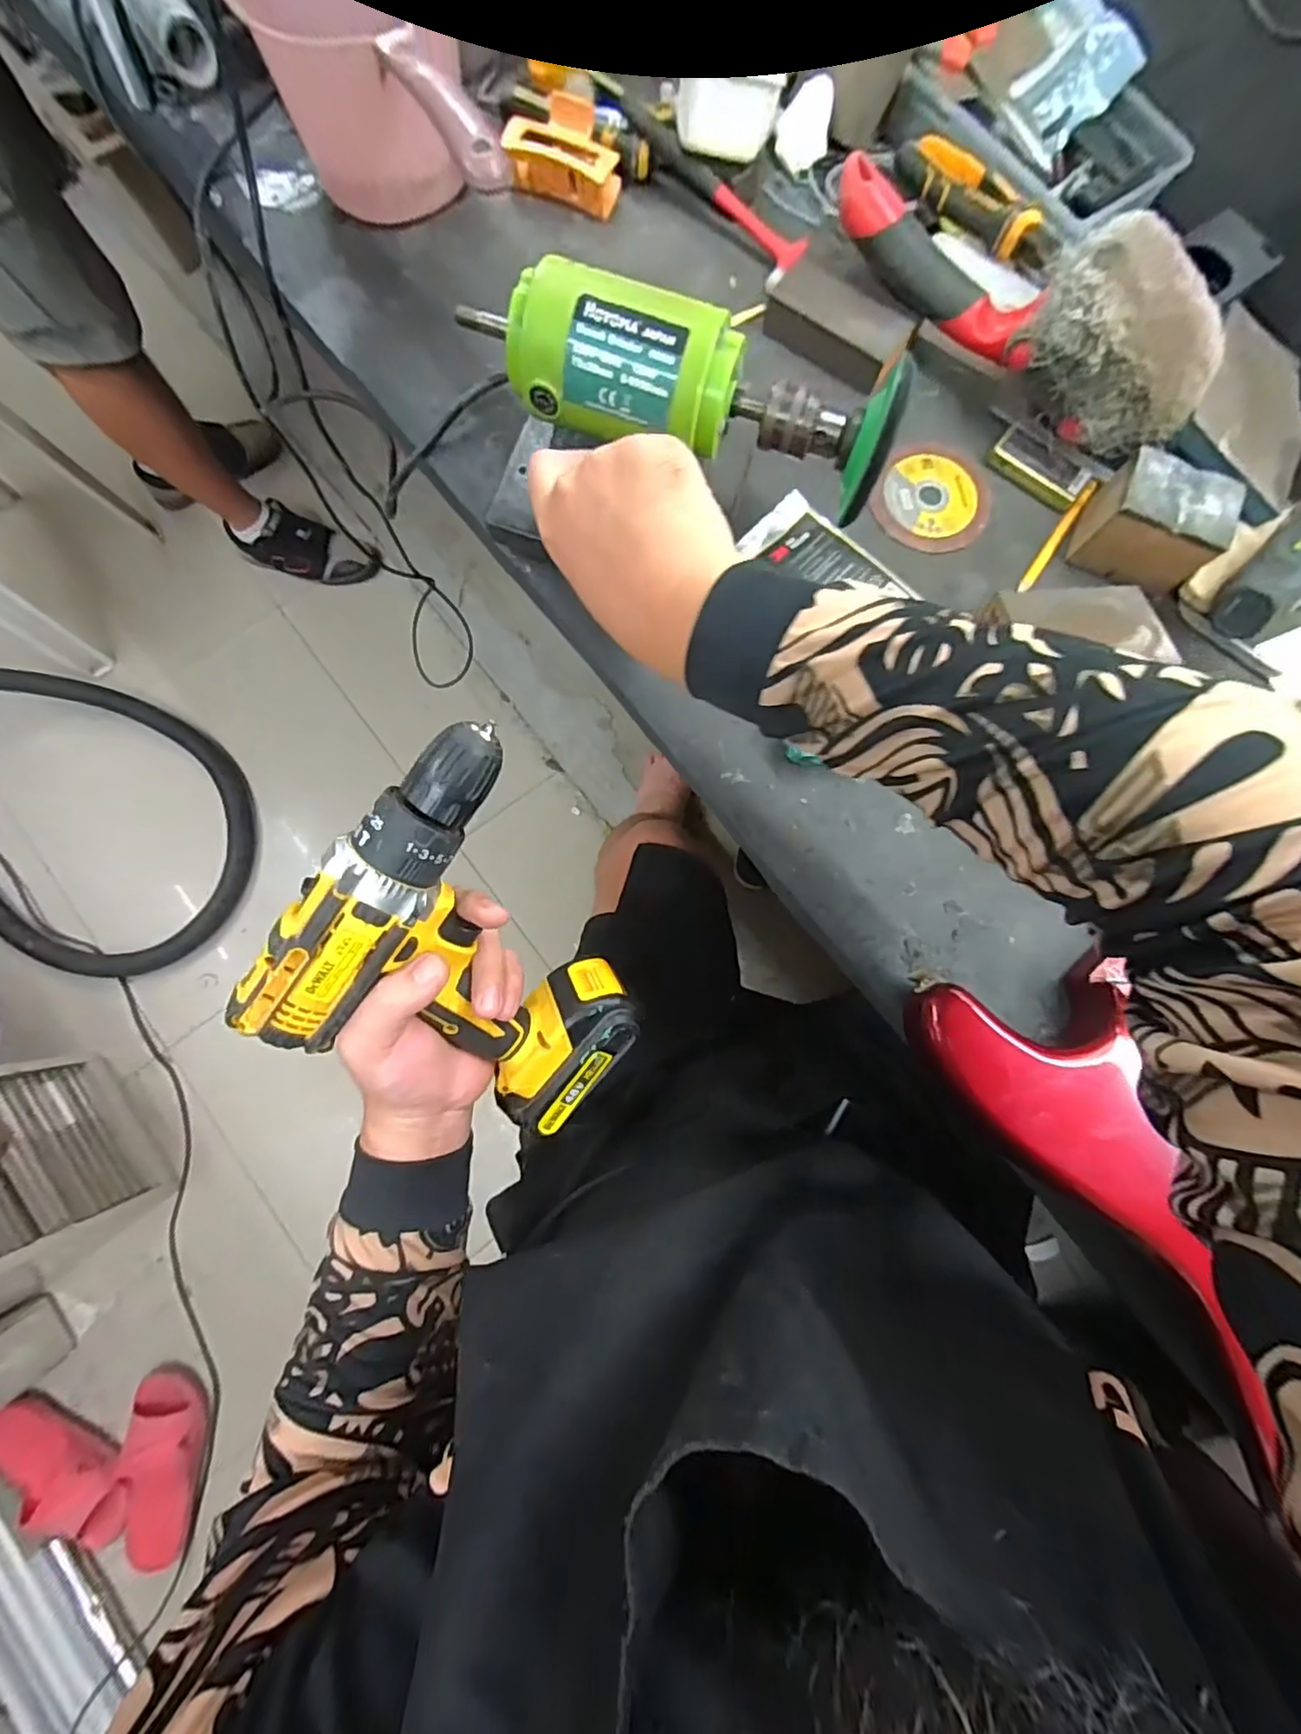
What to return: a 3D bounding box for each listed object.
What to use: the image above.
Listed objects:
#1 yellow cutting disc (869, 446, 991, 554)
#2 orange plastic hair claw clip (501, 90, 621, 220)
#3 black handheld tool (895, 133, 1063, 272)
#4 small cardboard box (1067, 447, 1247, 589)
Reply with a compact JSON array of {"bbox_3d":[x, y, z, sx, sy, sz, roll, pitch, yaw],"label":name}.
[{"bbox_3d":[0.207,-0.270,0.444,0.081,0.005,0.089,0,82,-3],"label":"yellow cutting disc"},{"bbox_3d":[-0.064,-0.545,0.467,0.085,0.035,0.055,18,82,-1],"label":"orange plastic hair claw clip"},{"bbox_3d":[0.248,-0.496,0.453,0.047,0.025,0.146,-42,87,-8],"label":"black handheld tool"},{"bbox_3d":[0.344,-0.231,0.416,0.086,0.057,0.057,22,82,0],"label":"small cardboard box"}]

